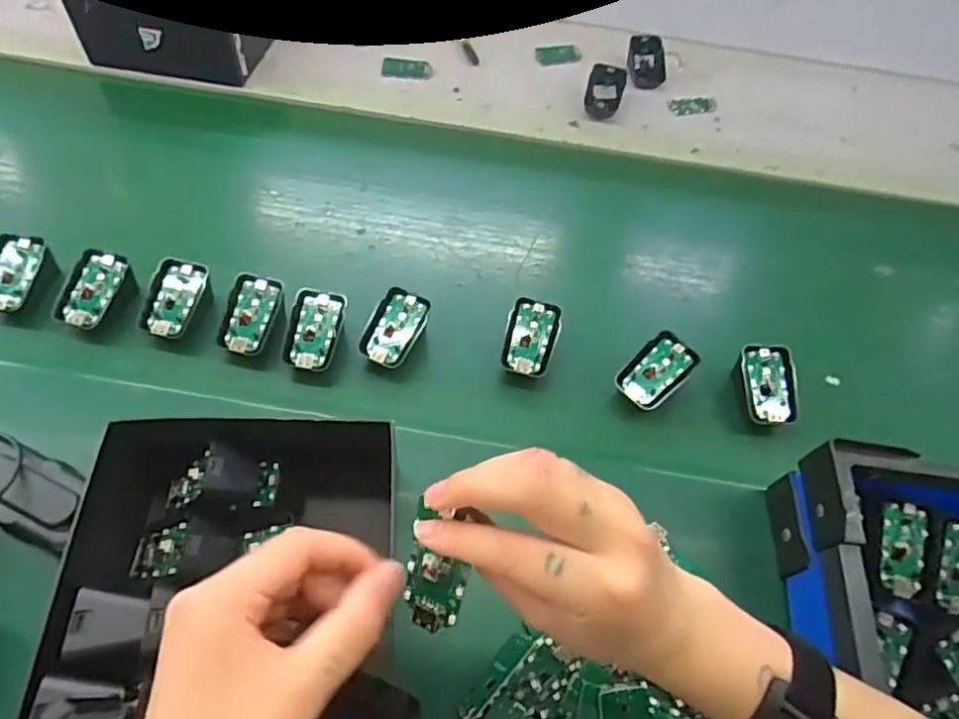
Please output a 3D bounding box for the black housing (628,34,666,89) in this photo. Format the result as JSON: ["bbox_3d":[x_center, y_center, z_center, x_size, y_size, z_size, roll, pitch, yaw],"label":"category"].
[{"bbox_3d":[0.223,-0.401,0.810,0.045,0.032,0.078,2,56,-4],"label":"black housing"}]

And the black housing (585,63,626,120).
[{"bbox_3d":[0.156,-0.335,0.754,0.046,0.035,0.065,13,56,4],"label":"black housing"}]

